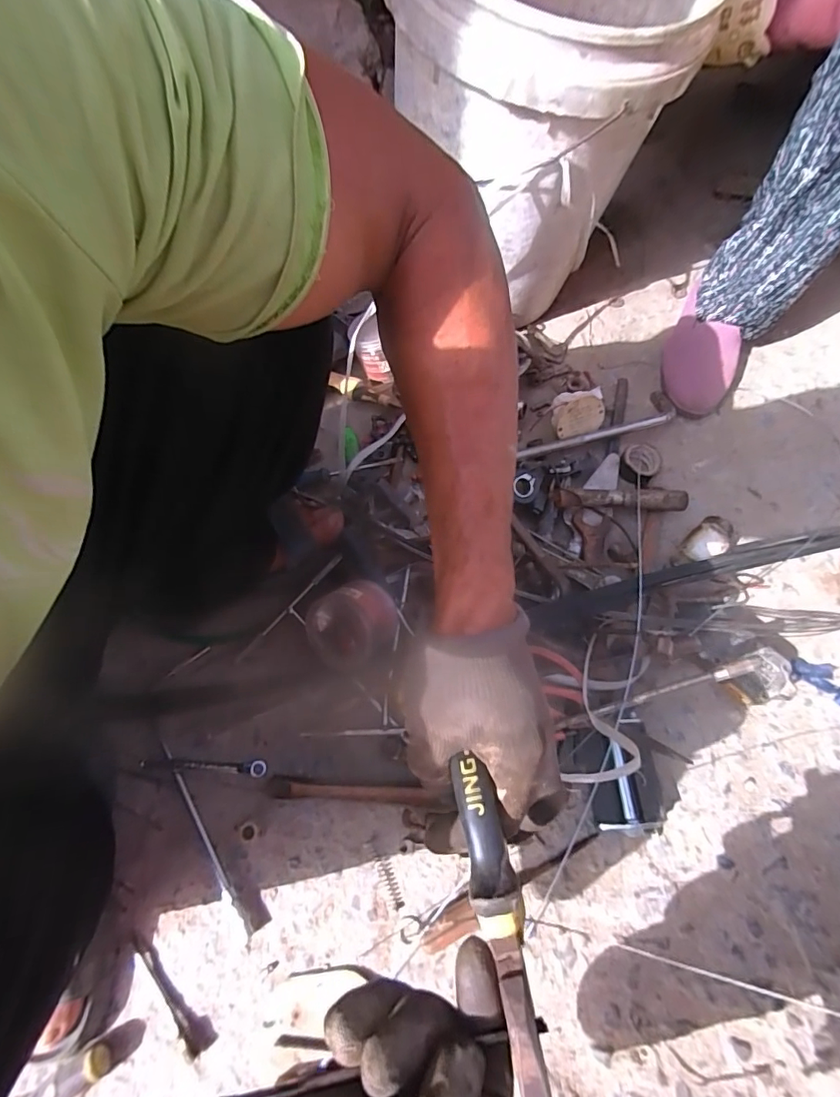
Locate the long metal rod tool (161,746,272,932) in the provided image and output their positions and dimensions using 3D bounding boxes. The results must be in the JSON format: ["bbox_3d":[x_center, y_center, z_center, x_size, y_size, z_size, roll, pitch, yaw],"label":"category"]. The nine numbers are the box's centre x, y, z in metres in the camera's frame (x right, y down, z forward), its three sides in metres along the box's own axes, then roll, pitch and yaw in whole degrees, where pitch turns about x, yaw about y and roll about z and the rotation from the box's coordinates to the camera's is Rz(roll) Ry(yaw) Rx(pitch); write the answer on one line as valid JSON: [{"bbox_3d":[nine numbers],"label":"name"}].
[{"bbox_3d":[-0.228,0.307,0.522,0.023,0.015,0.211,-39,71,-12],"label":"long metal rod tool"}]

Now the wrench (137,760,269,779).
[{"bbox_3d":[-0.240,0.244,0.540,0.139,0.006,0.018,-1,68,2],"label":"wrench"}]

